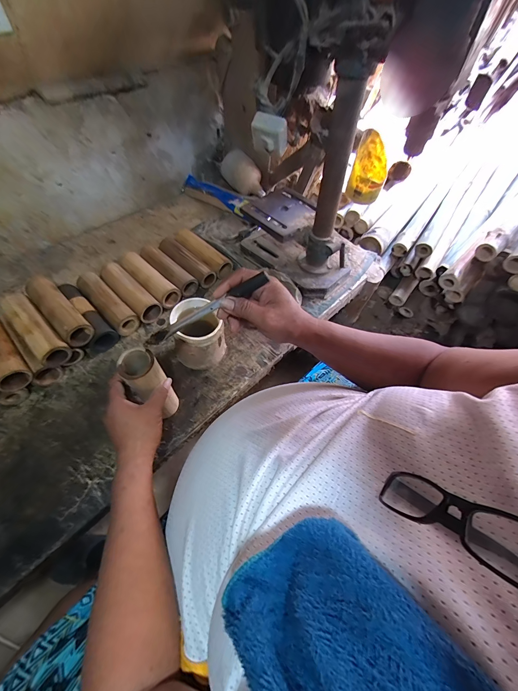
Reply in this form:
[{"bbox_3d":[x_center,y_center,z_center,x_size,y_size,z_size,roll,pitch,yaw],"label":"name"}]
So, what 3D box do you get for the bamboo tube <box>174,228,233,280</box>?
[{"bbox_3d":[-0.156,-0.246,0.779,0.190,0.061,0.065,41,64,19],"label":"bamboo tube"}]

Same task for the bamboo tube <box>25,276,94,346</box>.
[{"bbox_3d":[-0.403,-0.072,0.574,0.175,0.050,0.051,40,64,19],"label":"bamboo tube"}]

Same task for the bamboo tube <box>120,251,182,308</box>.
[{"bbox_3d":[-0.265,-0.163,0.693,0.177,0.048,0.054,40,64,19],"label":"bamboo tube"}]

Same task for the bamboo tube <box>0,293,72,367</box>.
[{"bbox_3d":[-0.427,-0.033,0.545,0.177,0.045,0.051,41,64,19],"label":"bamboo tube"}]

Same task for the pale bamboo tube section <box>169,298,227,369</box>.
[{"bbox_3d":[-0.122,-0.018,0.577,0.099,0.117,0.098,-18,61,-15],"label":"pale bamboo tube section"}]

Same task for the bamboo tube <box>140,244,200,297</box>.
[{"bbox_3d":[-0.230,-0.186,0.727,0.181,0.058,0.050,38,63,18],"label":"bamboo tube"}]

